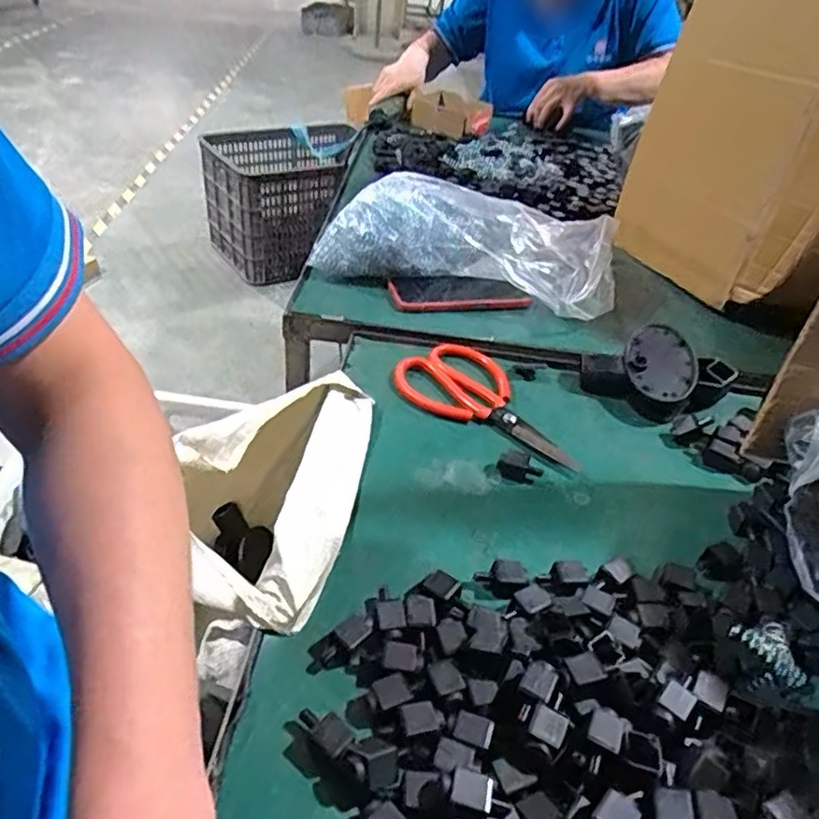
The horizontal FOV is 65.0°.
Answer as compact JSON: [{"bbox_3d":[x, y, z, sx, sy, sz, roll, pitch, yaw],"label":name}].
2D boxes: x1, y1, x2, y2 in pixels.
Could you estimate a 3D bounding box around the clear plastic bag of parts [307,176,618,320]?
[{"bbox_3d":[0.079,-0.206,0.768,0.347,0.090,0.169,12,39,7],"label":"clear plastic bag of parts"}]

